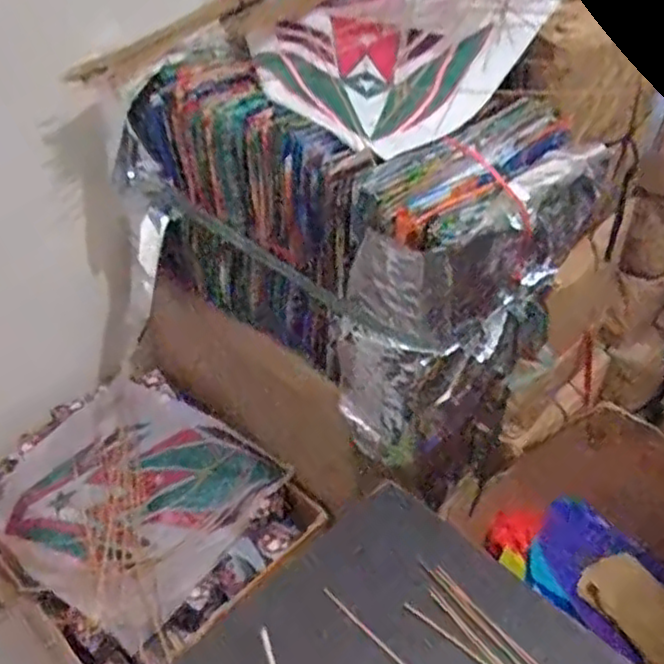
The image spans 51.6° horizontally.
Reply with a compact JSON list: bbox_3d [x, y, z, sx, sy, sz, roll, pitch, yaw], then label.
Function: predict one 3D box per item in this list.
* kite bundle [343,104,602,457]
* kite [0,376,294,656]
[{"bbox_3d":[0.194,-0.062,0.957,0.357,0.397,0.142,-26,45,-28],"label":"kite bundle"},{"bbox_3d":[-0.356,0.266,1.184,0.439,0.077,0.384,23,44,26],"label":"kite"}]

